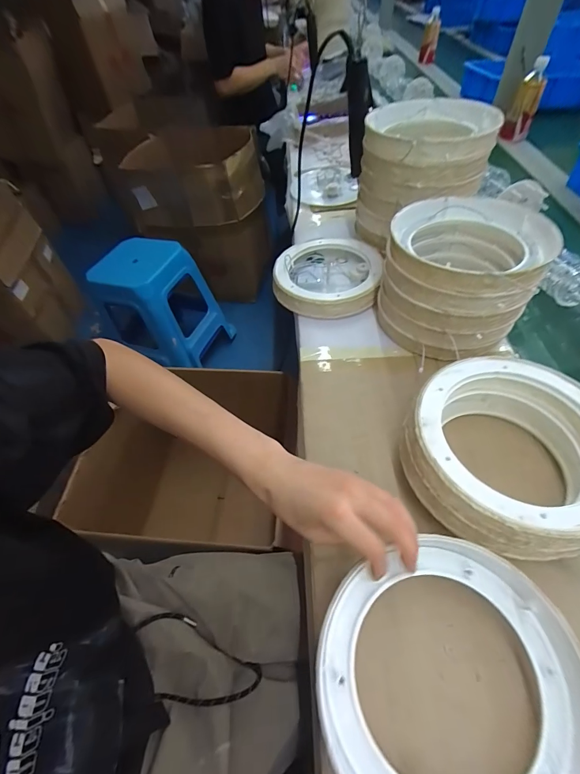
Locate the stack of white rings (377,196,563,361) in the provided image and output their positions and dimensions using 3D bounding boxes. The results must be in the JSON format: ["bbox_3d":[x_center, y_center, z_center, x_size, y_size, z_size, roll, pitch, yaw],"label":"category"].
[{"bbox_3d":[0.258,-0.173,0.528,0.210,0.137,0.213,29,59,24],"label":"stack of white rings"}]

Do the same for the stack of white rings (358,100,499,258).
[{"bbox_3d":[0.234,-0.389,0.634,0.230,0.171,0.219,-32,57,-19],"label":"stack of white rings"}]

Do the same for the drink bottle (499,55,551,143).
[{"bbox_3d":[0.672,-0.811,0.978,0.075,0.177,0.069,20,56,19],"label":"drink bottle"}]

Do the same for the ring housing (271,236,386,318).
[{"bbox_3d":[0.073,-0.218,0.661,0.196,0.037,0.211,9,53,11],"label":"ring housing"}]

